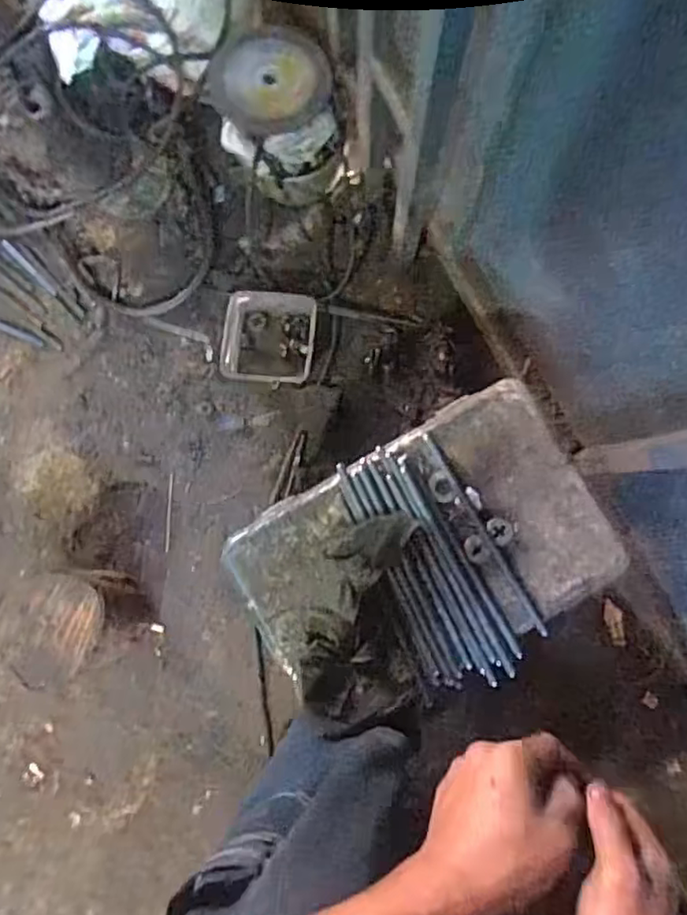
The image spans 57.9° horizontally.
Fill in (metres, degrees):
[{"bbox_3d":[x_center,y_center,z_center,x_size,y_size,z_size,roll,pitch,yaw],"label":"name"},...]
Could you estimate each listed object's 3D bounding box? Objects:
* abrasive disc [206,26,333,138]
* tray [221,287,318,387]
[{"bbox_3d":[-0.133,-0.677,1.113,0.204,0.030,0.191,0,88,2],"label":"abrasive disc"},{"bbox_3d":[-0.150,-0.239,1.244,0.181,0.048,0.179,6,89,0],"label":"tray"}]

